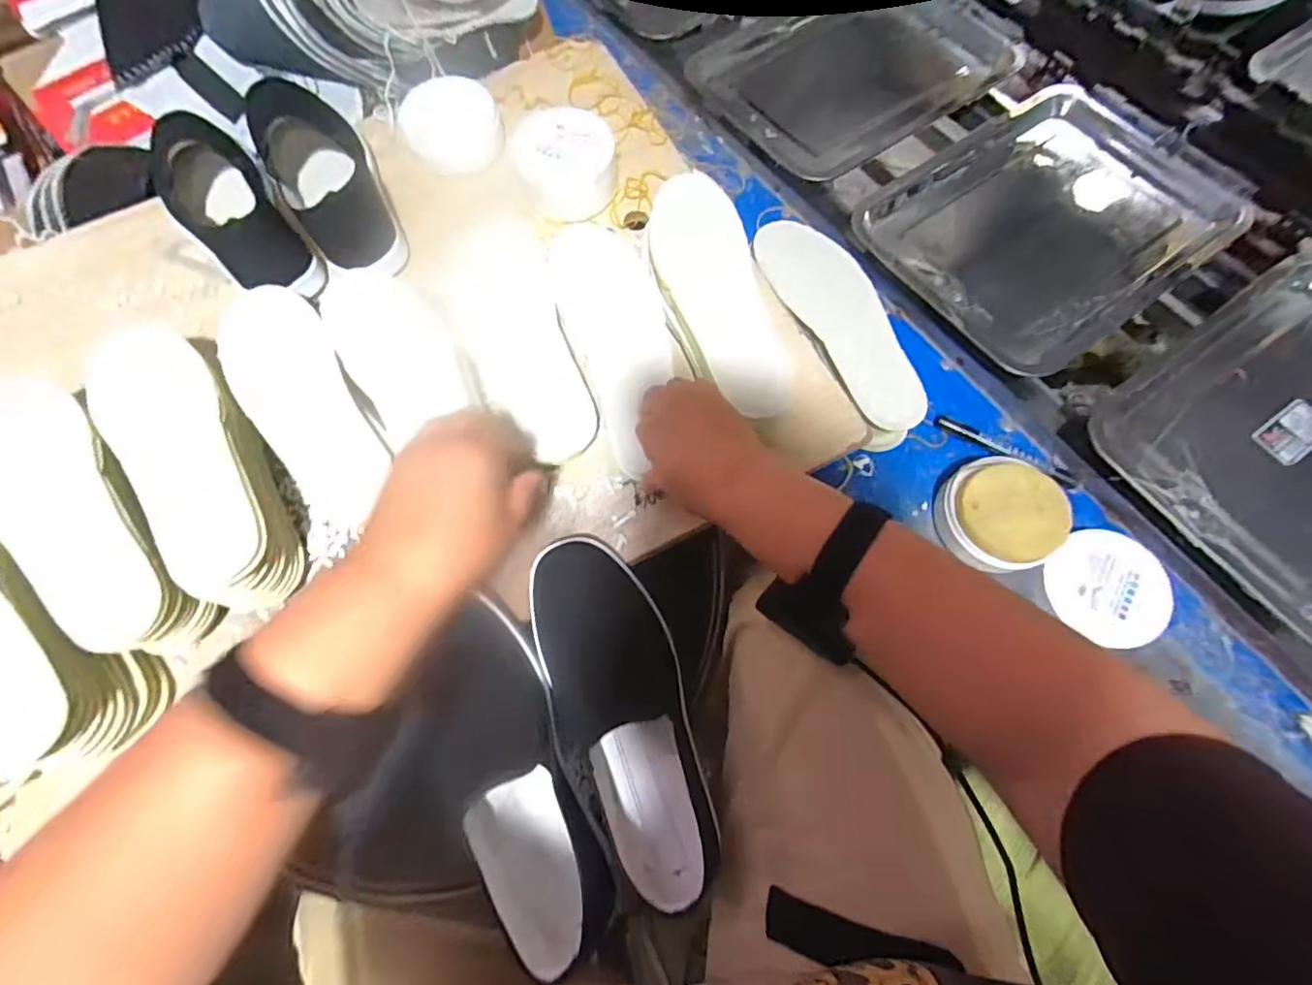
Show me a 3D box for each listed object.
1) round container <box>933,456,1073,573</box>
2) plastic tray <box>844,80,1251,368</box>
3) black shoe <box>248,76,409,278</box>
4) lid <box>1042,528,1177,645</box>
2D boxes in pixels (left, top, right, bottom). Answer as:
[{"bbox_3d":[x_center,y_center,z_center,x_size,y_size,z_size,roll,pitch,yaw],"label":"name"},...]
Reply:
[{"bbox_3d":[0.319,0.018,0.512,0.098,0.051,0.102,0,70,0],"label":"round container"},{"bbox_3d":[0.424,-0.296,0.600,0.348,0.036,0.261,-34,73,-12],"label":"plastic tray"},{"bbox_3d":[-0.334,-0.329,0.560,0.091,0.072,0.286,-31,73,-11],"label":"black shoe"},{"bbox_3d":[0.409,0.085,0.494,0.106,0.017,0.087,38,87,14],"label":"lid"}]

